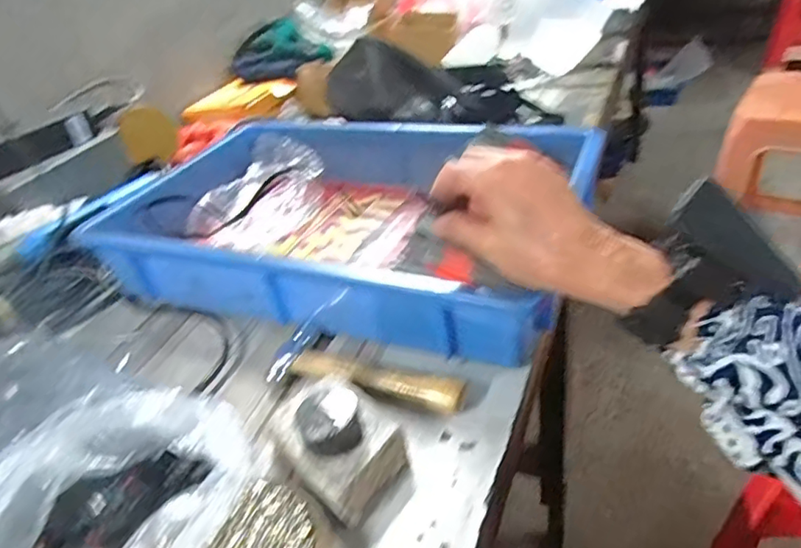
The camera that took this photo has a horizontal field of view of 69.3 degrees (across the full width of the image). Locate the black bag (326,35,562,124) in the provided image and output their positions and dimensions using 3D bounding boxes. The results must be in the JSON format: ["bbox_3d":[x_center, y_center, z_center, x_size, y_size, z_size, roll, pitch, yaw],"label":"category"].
[{"bbox_3d":[0.064,-0.250,0.807,0.301,0.096,0.126,3,36,-13],"label":"black bag"}]

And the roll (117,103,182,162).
[{"bbox_3d":[-0.314,-0.176,0.726,0.063,0.060,0.039,-19,35,-14],"label":"roll"}]

